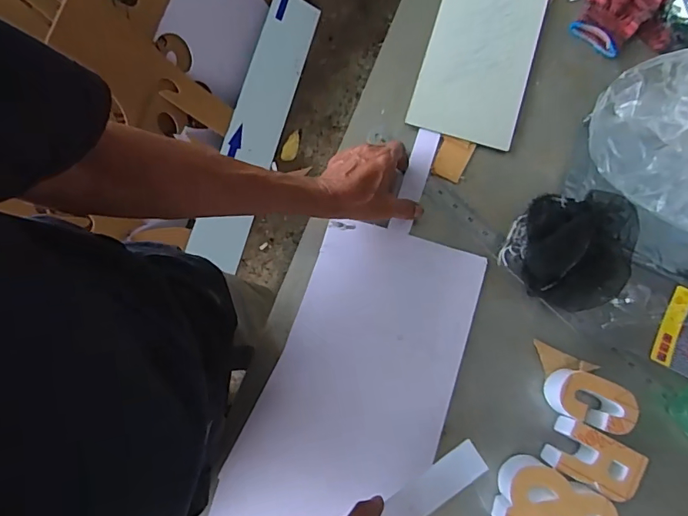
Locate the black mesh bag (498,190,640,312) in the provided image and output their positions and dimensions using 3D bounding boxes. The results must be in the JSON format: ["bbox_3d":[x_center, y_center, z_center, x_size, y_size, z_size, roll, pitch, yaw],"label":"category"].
[{"bbox_3d":[0.265,-0.007,0.531,0.136,0.076,0.126,-4,79,-1],"label":"black mesh bag"}]

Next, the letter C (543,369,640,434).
[{"bbox_3d":[0.275,0.159,0.514,0.081,0.045,0.053,21,80,4],"label":"letter C"}]

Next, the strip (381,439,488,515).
[{"bbox_3d":[0.088,0.241,0.473,0.128,0.006,0.041,-34,95,-7],"label":"strip"}]

